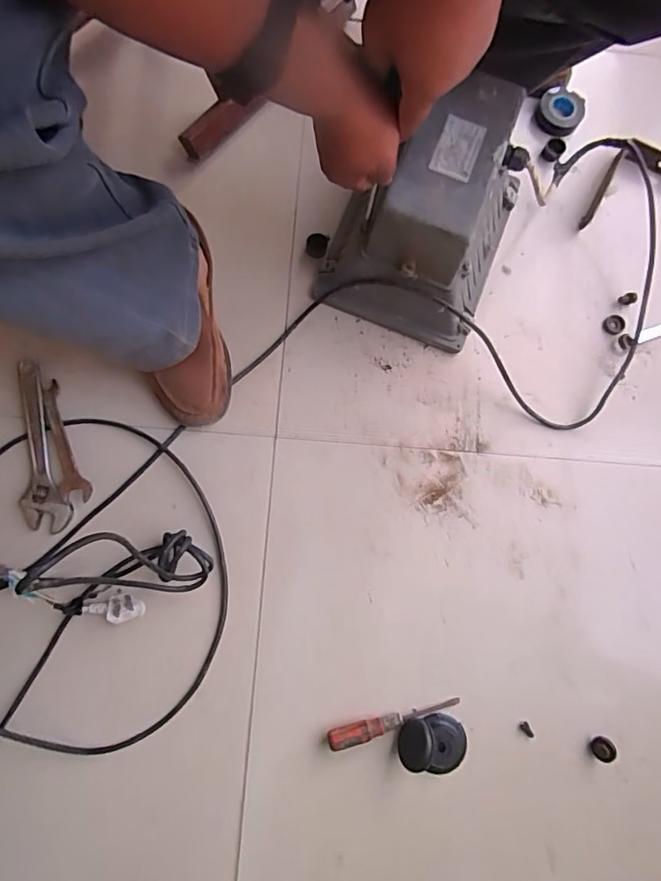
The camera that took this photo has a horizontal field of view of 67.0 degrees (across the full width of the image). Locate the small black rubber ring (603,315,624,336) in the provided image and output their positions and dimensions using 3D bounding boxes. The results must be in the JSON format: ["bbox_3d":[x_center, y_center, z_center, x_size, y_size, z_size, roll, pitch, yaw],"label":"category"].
[{"bbox_3d":[0.362,-0.148,0.640,0.024,0.014,0.025,0,78,-1],"label":"small black rubber ring"}]

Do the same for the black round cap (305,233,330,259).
[{"bbox_3d":[-0.016,-0.244,0.625,0.030,0.016,0.028,0,78,-1],"label":"black round cap"}]

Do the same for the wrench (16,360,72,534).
[{"bbox_3d":[-0.333,0.004,0.557,0.044,0.010,0.201,-17,79,-4],"label":"wrench"}]

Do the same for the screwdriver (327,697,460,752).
[{"bbox_3d":[0.068,0.299,0.528,0.143,0.020,0.018,-12,79,-3],"label":"screwdriver"}]

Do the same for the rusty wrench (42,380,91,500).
[{"bbox_3d":[-0.299,0.000,0.559,0.030,0.007,0.143,-18,79,-4],"label":"rusty wrench"}]

